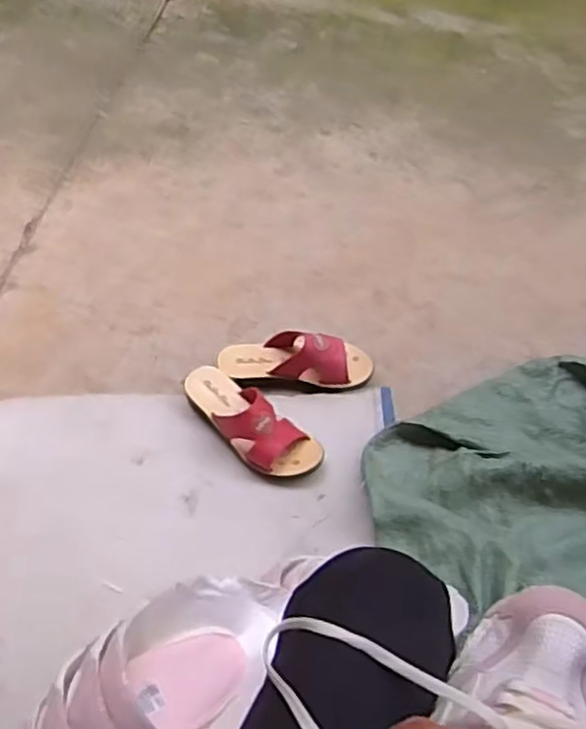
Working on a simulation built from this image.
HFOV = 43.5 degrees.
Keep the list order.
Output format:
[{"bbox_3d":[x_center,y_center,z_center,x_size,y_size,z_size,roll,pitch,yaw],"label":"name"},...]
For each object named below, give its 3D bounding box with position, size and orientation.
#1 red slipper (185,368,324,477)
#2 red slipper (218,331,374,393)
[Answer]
[{"bbox_3d":[-0.067,0.079,1.038,0.227,0.079,0.082,34,59,22],"label":"red slipper"},{"bbox_3d":[0.006,-0.008,1.116,0.225,0.071,0.086,-1,53,-3],"label":"red slipper"}]

